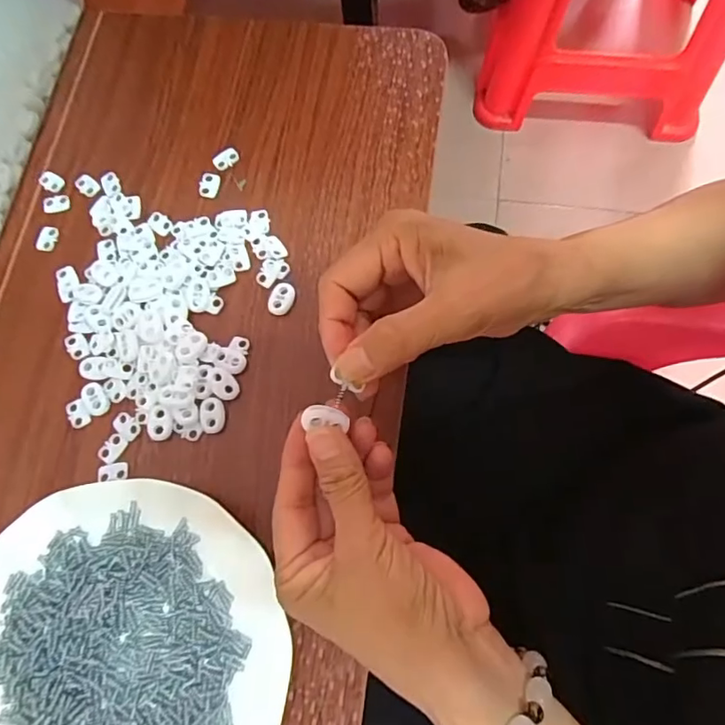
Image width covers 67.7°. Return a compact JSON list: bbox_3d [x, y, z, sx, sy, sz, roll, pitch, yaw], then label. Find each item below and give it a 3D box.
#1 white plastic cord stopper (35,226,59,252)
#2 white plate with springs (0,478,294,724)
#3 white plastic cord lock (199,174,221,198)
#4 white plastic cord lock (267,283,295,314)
[{"bbox_3d":[-0.228,-0.090,0.390,0.014,0.004,0.019,6,75,4],"label":"white plastic cord stopper"},{"bbox_3d":[-0.132,0.162,0.297,0.180,0.030,0.180,0,75,2],"label":"white plate with springs"},{"bbox_3d":[-0.112,-0.129,0.393,0.014,0.004,0.018,10,75,5],"label":"white plastic cord lock"},{"bbox_3d":[-0.054,-0.043,0.361,0.016,0.005,0.022,17,76,6],"label":"white plastic cord lock"}]

